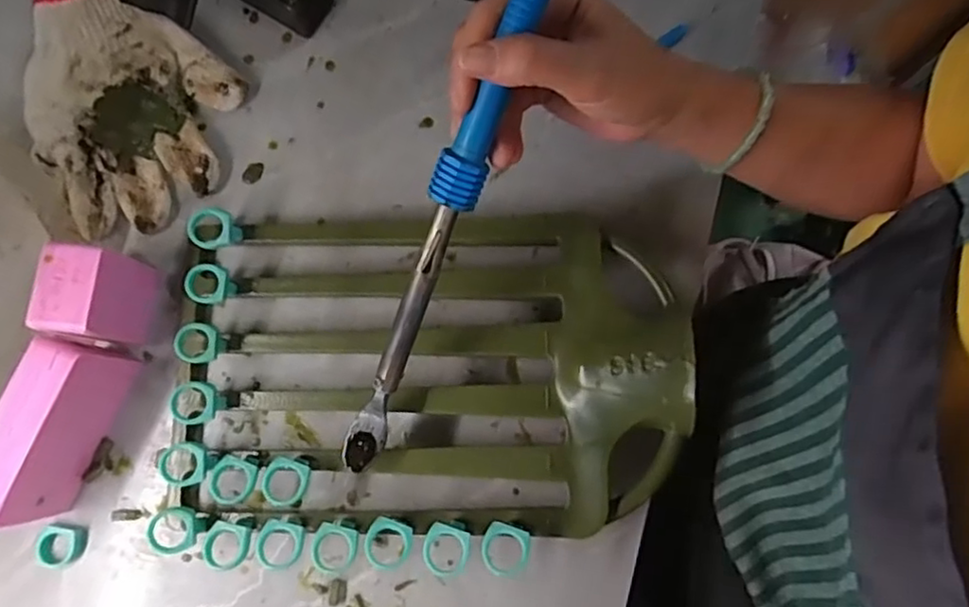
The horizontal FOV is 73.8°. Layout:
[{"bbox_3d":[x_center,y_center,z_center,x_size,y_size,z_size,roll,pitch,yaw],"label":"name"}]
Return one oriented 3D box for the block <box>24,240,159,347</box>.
[{"bbox_3d":[-0.245,-0.005,0.412,0.045,0.060,0.055,8,79,3],"label":"block"}]

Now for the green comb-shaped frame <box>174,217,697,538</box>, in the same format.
[{"bbox_3d":[-0.039,0.038,0.403,0.317,0.070,0.194,2,79,2],"label":"green comb-shaped frame"}]

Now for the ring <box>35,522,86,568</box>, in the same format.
[{"bbox_3d":[-0.275,0.157,0.417,0.030,0.009,0.027,14,79,4],"label":"ring"}]

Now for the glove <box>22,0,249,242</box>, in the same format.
[{"bbox_3d":[-0.257,-0.145,0.465,0.142,0.030,0.176,-34,80,-5],"label":"glove"}]

